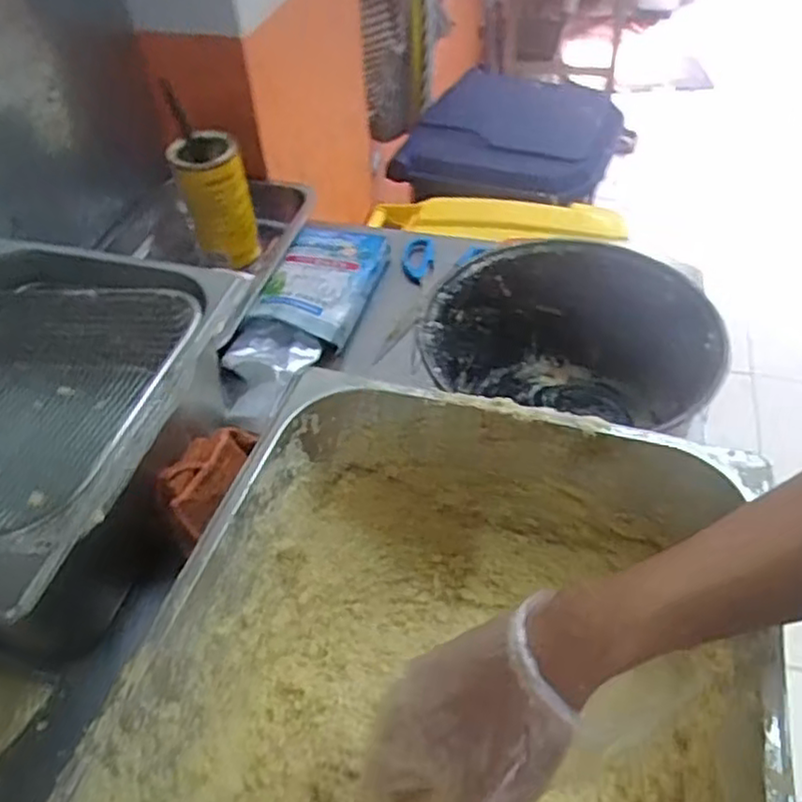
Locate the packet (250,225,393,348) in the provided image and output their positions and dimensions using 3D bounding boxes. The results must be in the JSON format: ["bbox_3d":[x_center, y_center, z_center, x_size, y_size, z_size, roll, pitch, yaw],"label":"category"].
[{"bbox_3d":[-0.086,-0.138,0.780,0.102,0.025,0.178,12,48,14],"label":"packet"}]

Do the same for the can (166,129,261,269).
[{"bbox_3d":[-0.204,-0.223,0.799,0.071,0.131,0.065,-1,46,1],"label":"can"}]

